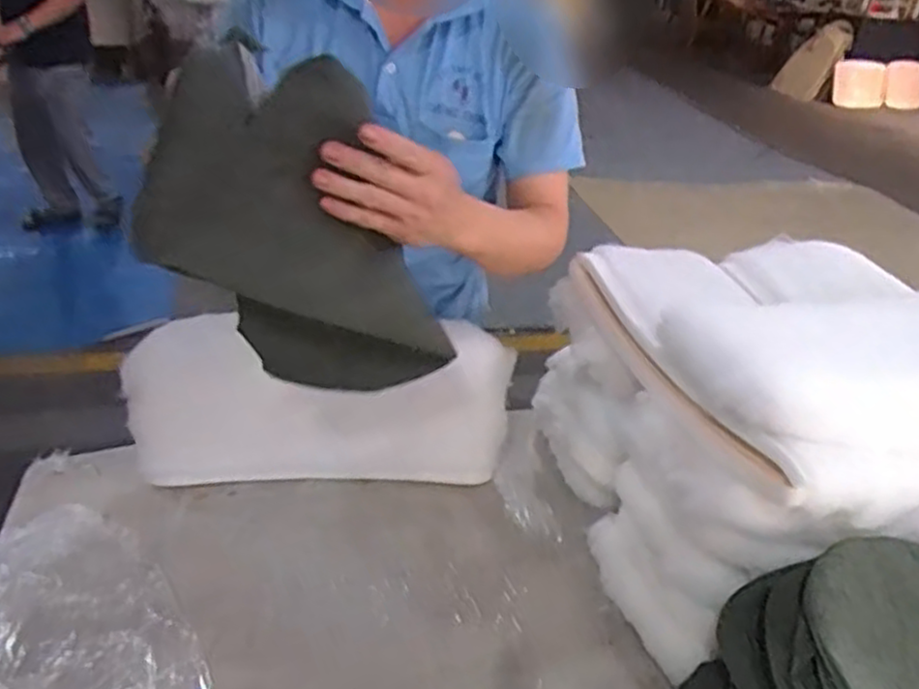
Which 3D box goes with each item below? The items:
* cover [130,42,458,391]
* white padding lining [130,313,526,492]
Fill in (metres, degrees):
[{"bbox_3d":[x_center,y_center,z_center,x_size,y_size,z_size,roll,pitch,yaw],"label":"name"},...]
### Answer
[{"bbox_3d":[-0.131,-0.076,0.677,0.193,0.387,0.067,-44,50,-13],"label":"cover"},{"bbox_3d":[-0.177,0.083,0.973,0.475,0.225,0.069,-1,32,-11],"label":"white padding lining"}]

